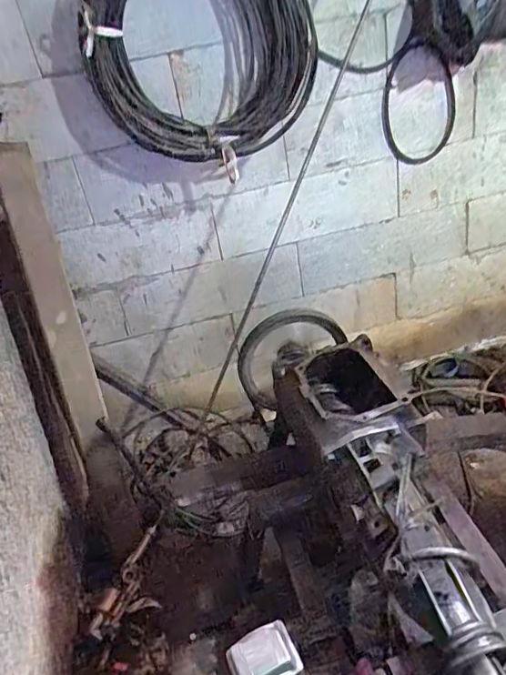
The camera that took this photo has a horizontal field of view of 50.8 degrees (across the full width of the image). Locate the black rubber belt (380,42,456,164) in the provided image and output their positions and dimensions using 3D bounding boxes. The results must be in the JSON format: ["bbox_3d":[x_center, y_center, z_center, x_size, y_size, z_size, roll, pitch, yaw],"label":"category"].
[{"bbox_3d":[0.481,-0.669,1.553,0.237,0.320,0.022,-29,32,1],"label":"black rubber belt"}]

